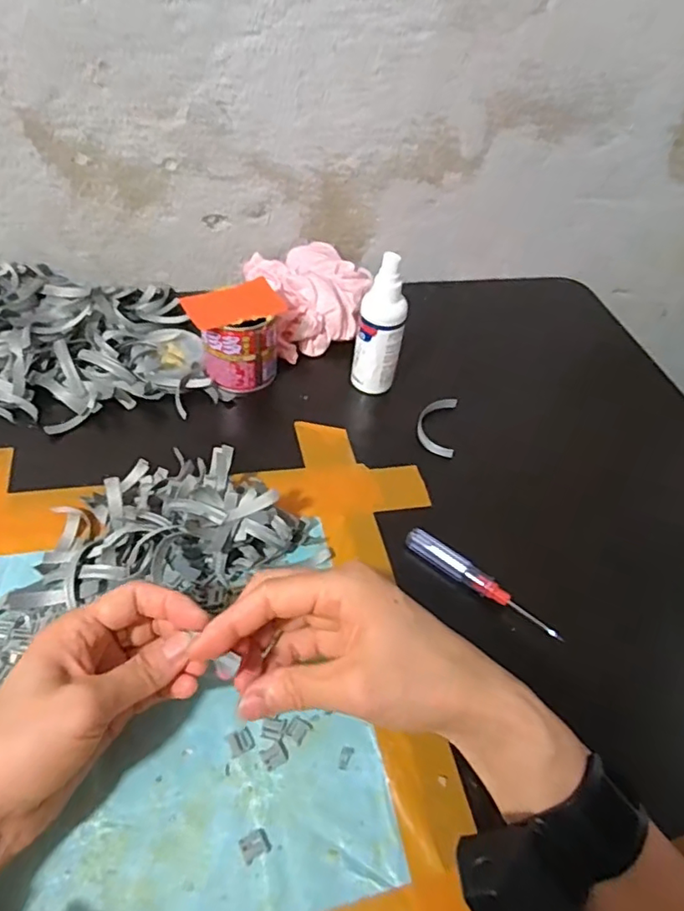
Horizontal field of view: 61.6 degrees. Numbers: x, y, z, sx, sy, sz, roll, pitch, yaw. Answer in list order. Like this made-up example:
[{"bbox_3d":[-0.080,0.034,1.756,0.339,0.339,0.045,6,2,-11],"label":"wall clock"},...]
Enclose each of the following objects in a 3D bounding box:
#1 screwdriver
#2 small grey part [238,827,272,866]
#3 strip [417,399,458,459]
[{"bbox_3d":[0.097,0.088,0.403,0.119,0.015,0.015,35,53,22],"label":"screwdriver"},{"bbox_3d":[-0.044,0.198,0.292,0.015,0.004,0.012,-19,53,-22],"label":"small grey part"},{"bbox_3d":[0.083,-0.025,0.507,0.032,0.014,0.061,9,62,1],"label":"strip"}]

